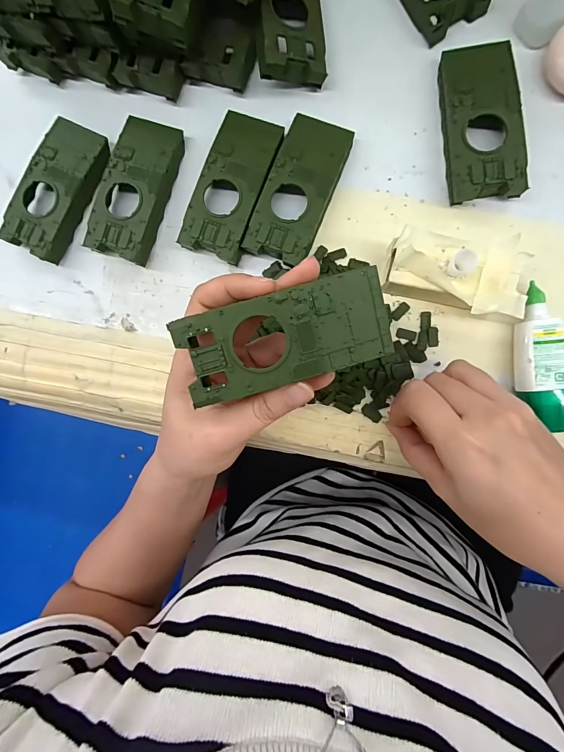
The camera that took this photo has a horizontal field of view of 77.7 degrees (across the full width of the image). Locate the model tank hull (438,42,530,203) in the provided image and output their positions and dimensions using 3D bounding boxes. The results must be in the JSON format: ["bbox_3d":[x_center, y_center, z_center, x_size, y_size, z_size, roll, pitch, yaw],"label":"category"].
[{"bbox_3d":[0.136,-0.174,0.241,0.048,0.022,0.105,-4,90,6],"label":"model tank hull"}]

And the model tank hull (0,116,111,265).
[{"bbox_3d":[-0.174,-0.144,0.274,0.049,0.021,0.103,28,93,5],"label":"model tank hull"}]

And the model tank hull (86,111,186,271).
[{"bbox_3d":[-0.111,-0.141,0.267,0.045,0.022,0.105,18,92,6],"label":"model tank hull"}]

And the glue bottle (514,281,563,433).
[{"bbox_3d":[0.175,-0.012,0.237,0.030,0.026,0.095,-7,90,6],"label":"glue bottle"}]

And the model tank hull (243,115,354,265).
[{"bbox_3d":[0.013,-0.133,0.255,0.046,0.020,0.104,22,93,5],"label":"model tank hull"}]

